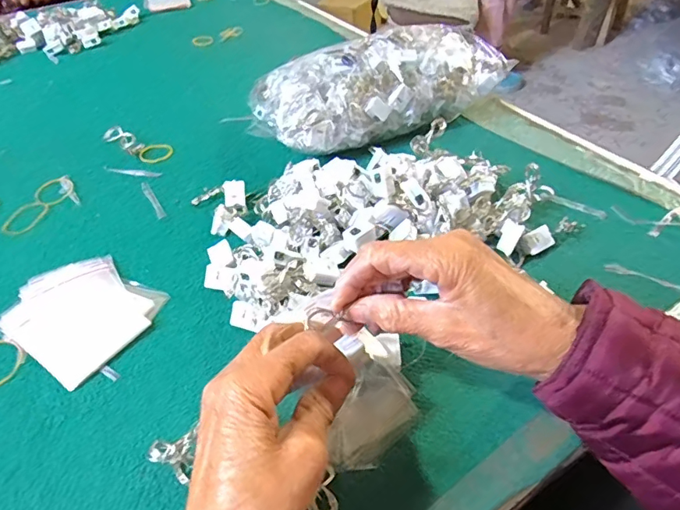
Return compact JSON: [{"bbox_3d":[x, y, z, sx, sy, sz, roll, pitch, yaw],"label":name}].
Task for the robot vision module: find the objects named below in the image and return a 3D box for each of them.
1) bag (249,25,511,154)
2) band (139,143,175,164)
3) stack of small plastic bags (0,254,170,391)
[{"bbox_3d":[0.040,-0.199,0.582,0.279,0.091,0.132,-20,47,-17],"label":"bag"},{"bbox_3d":[-0.215,-0.119,0.577,0.036,0.005,0.037,-2,44,2],"label":"band"},{"bbox_3d":[-0.213,0.045,0.404,0.114,0.010,0.098,24,50,25],"label":"stack of small plastic bags"}]

